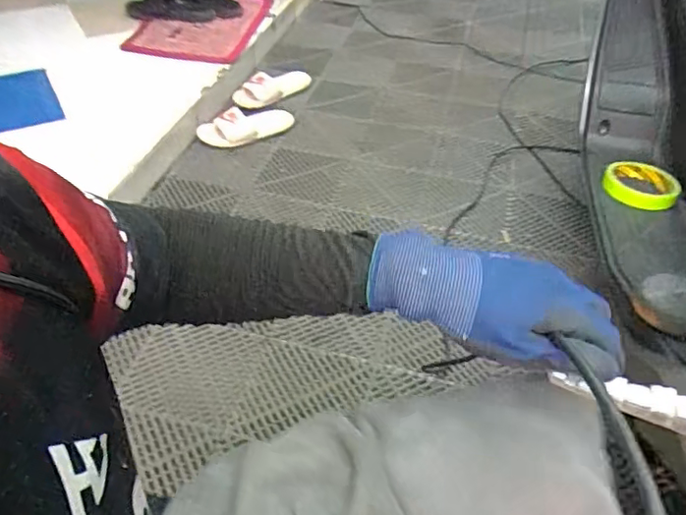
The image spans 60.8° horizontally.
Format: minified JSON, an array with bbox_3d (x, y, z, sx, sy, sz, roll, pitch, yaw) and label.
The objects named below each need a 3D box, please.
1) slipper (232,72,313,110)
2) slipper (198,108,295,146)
[{"bbox_3d":[-0.194,-0.484,1.641,0.092,0.060,0.235,34,51,29],"label":"slipper"},{"bbox_3d":[-0.237,-0.335,1.503,0.248,0.078,0.086,-30,52,-31],"label":"slipper"}]

